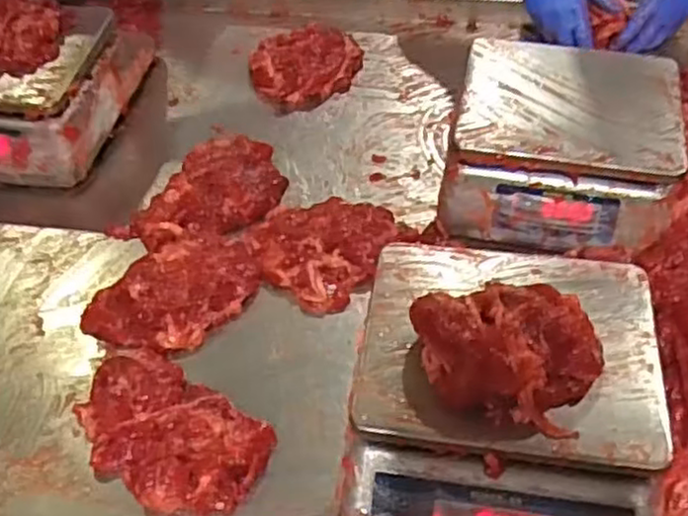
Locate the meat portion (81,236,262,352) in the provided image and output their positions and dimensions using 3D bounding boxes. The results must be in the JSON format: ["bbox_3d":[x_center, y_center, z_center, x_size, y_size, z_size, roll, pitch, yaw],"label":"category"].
[{"bbox_3d":[-0.168,0.029,0.745,0.132,0.031,0.162,19,54,20],"label":"meat portion"}]

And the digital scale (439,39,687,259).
[{"bbox_3d":[0.233,-0.125,0.779,0.226,0.097,0.223,11,52,14],"label":"digital scale"}]

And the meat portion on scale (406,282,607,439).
[{"bbox_3d":[0.119,0.060,0.540,0.132,0.051,0.112,14,53,16],"label":"meat portion on scale"}]

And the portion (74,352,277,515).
[{"bbox_3d":[-0.155,0.149,0.631,0.182,0.036,0.108,27,58,26],"label":"portion"}]

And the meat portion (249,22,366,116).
[{"bbox_3d":[-0.052,-0.267,0.980,0.148,0.034,0.132,-32,54,-20],"label":"meat portion"}]

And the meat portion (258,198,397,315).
[{"bbox_3d":[-0.023,-0.018,0.780,0.131,0.026,0.137,-3,50,3],"label":"meat portion"}]

